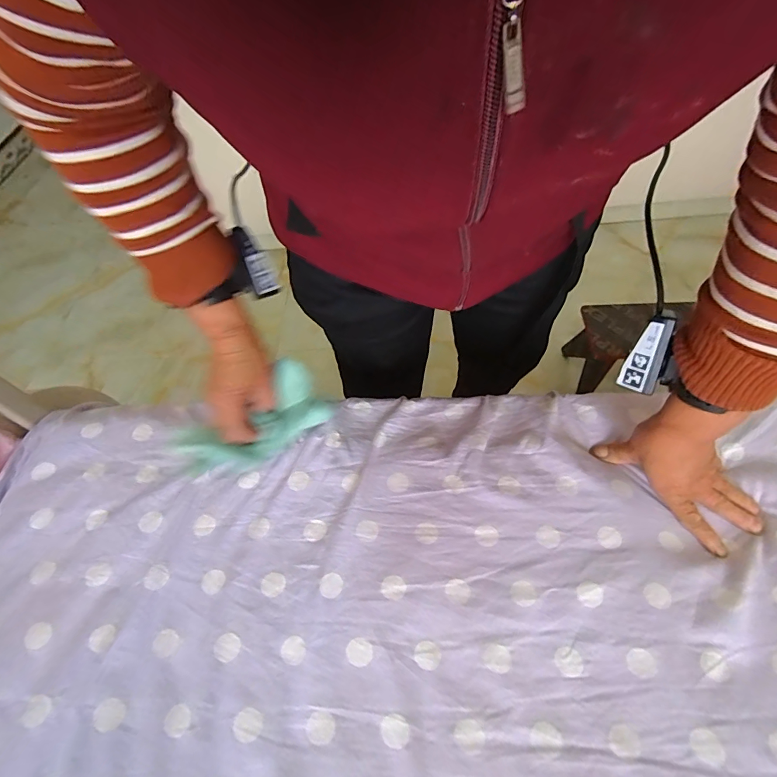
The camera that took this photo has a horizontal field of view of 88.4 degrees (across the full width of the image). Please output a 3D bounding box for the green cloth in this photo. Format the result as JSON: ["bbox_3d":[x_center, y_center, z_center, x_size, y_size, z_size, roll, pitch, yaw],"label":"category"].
[{"bbox_3d":[-0.142,0.038,0.425,0.155,0.051,0.062,-33,60,-17],"label":"green cloth"}]

